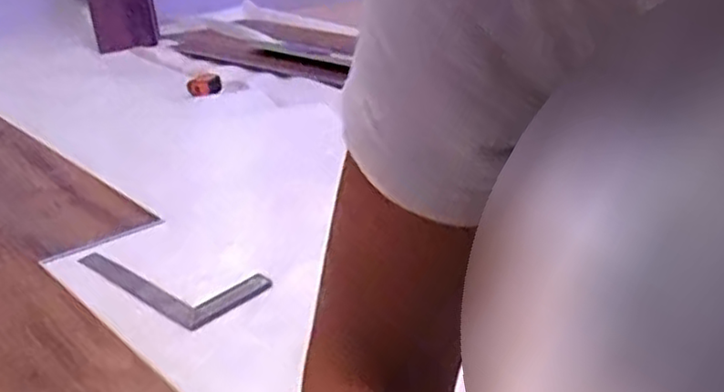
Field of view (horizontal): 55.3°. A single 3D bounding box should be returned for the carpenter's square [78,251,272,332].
[{"bbox_3d":[-0.249,0.101,0.909,0.251,0.014,0.129,18,29,36],"label":"carpenter's square"}]

